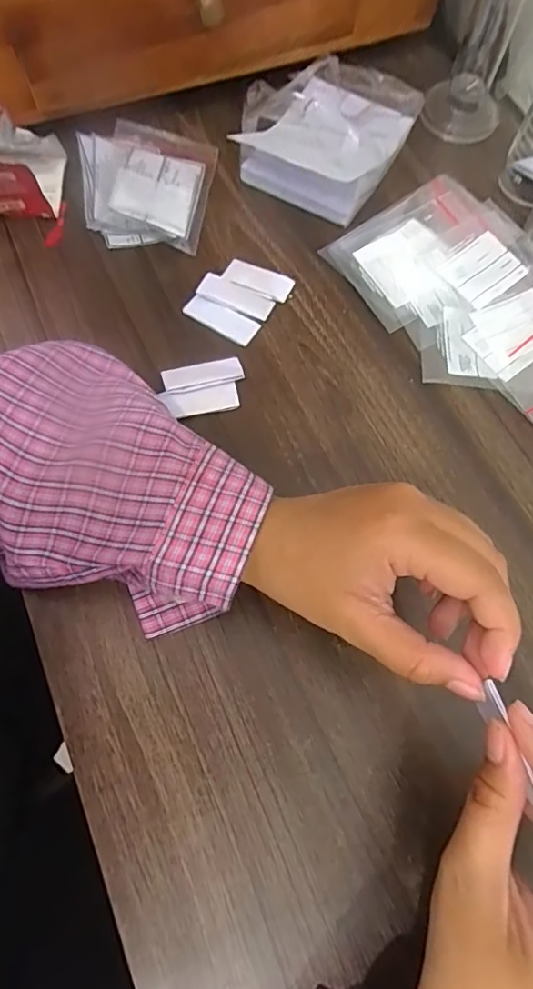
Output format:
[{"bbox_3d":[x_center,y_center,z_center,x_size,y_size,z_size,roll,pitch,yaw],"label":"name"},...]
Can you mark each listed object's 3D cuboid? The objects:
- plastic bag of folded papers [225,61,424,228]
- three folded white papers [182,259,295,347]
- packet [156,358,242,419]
[{"bbox_3d":[0.045,-0.256,0.353,0.098,0.051,0.119,20,70,7],"label":"plastic bag of folded papers"},{"bbox_3d":[-0.018,-0.124,0.326,0.046,0.009,0.057,31,72,11],"label":"three folded white papers"},{"bbox_3d":[-0.037,-0.062,0.300,0.047,0.008,0.033,-12,69,-5],"label":"packet"}]

